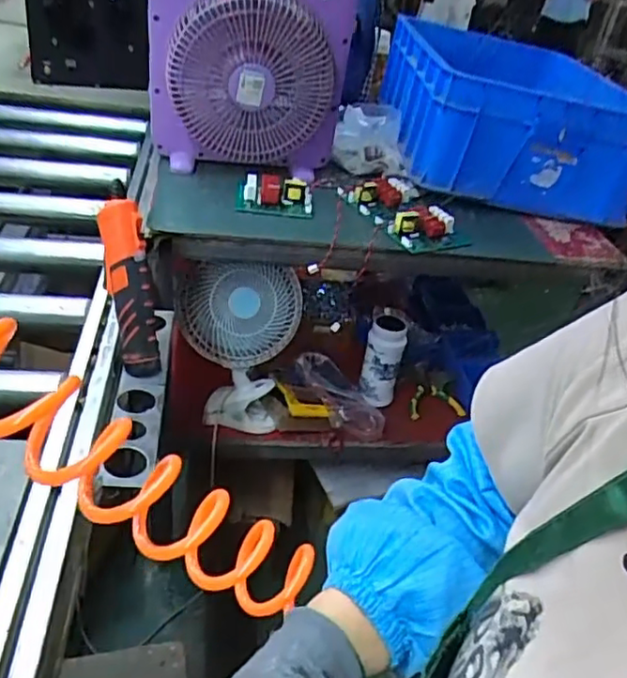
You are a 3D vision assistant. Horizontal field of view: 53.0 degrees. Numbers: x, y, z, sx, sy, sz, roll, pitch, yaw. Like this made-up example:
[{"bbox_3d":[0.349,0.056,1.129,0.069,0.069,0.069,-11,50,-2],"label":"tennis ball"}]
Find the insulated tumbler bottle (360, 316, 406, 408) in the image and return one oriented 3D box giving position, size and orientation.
[{"bbox_3d":[0.132,0.042,1.215,0.071,0.180,0.064,11,34,2],"label":"insulated tumbler bottle"}]

